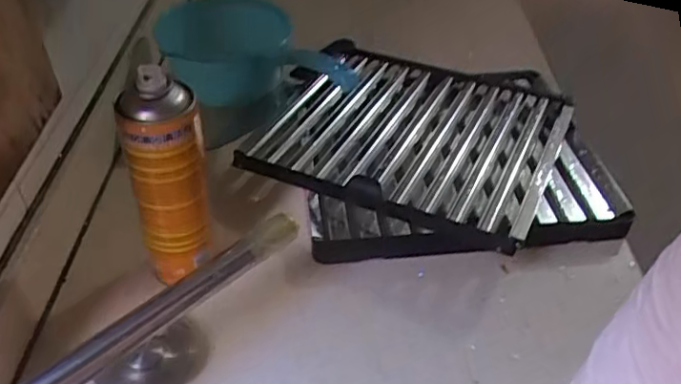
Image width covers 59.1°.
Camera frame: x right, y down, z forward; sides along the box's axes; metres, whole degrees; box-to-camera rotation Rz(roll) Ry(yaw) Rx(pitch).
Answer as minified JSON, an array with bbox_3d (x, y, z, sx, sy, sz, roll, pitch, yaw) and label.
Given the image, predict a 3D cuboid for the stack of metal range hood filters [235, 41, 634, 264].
[{"bbox_3d":[0.105,-0.058,0.734,0.406,0.070,0.357,3,42,0],"label":"stack of metal range hood filters"}]

